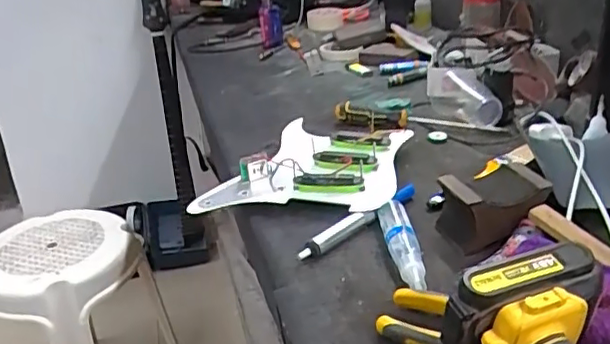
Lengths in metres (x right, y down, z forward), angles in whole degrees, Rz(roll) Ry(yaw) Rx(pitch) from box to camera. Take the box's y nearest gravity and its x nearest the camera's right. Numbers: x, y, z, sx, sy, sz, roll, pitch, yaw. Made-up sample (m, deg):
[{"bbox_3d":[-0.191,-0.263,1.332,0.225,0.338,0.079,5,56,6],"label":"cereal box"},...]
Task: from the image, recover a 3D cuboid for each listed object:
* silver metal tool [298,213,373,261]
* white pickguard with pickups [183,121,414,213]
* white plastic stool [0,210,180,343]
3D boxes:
[{"bbox_3d":[0.032,0.064,0.614,0.104,0.013,0.013,-26,33,-38],"label":"silver metal tool"},{"bbox_3d":[0.017,-0.009,0.735,0.204,0.038,0.269,9,28,24],"label":"white pickguard with pickups"},{"bbox_3d":[-0.492,0.349,1.327,0.321,0.454,0.331,8,28,23],"label":"white plastic stool"}]

